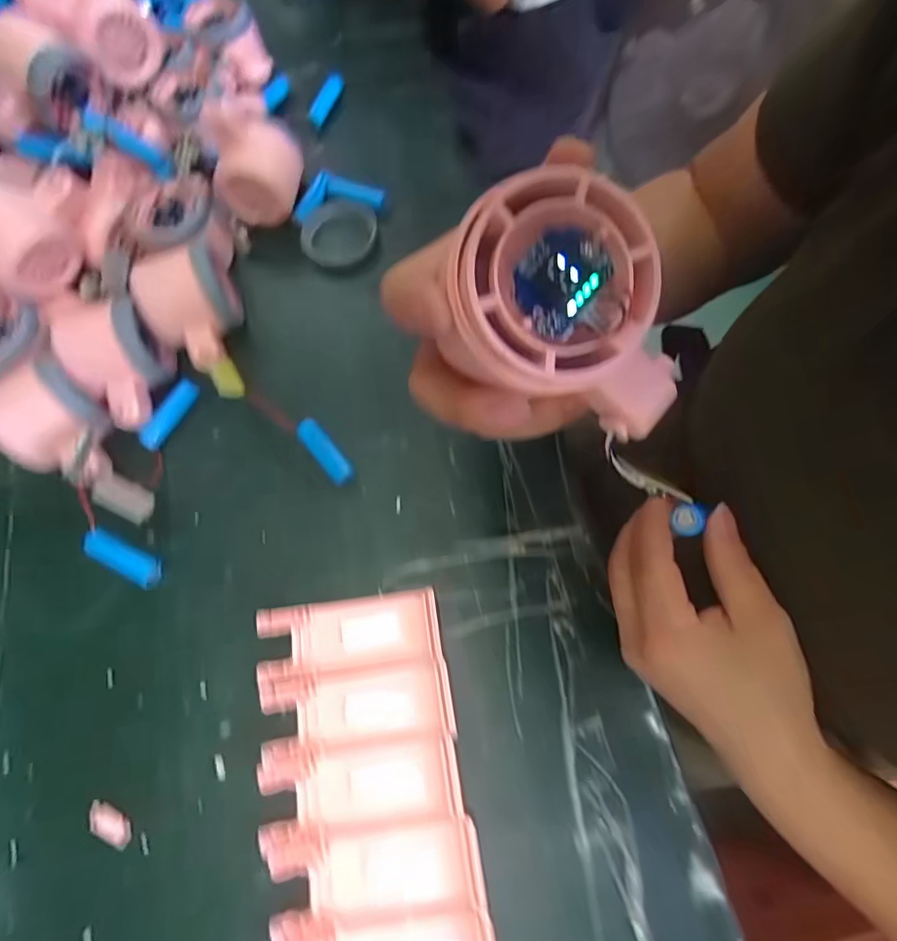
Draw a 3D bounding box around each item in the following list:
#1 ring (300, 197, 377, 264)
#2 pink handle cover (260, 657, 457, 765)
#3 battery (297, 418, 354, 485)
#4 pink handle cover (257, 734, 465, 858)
[{"bbox_3d":[-0.087,-0.187,0.402,0.054,0.015,0.061,40,77,15],"label":"ring"},{"bbox_3d":[-0.051,0.131,0.283,0.104,0.009,0.040,-8,70,0],"label":"pink handle cover"},{"bbox_3d":[-0.081,-0.013,0.334,0.015,0.014,0.050,-40,73,-11],"label":"battery"},{"bbox_3d":[-0.047,0.171,0.269,0.104,0.009,0.039,-10,70,-1],"label":"pink handle cover"}]

